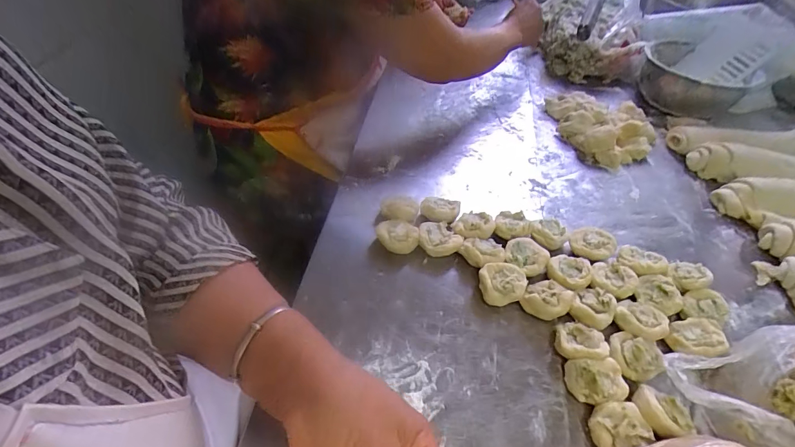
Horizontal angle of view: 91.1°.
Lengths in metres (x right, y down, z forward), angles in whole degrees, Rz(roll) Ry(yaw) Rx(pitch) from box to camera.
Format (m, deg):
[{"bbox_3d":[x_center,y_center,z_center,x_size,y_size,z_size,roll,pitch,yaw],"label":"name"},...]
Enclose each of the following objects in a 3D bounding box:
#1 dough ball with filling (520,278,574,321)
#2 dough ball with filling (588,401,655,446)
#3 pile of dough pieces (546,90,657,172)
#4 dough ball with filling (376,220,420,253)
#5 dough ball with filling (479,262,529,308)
[{"bbox_3d":[0.166,0.085,0.435,0.045,0.033,0.044,3,49,-3],"label":"dough ball with filling"},{"bbox_3d":[0.201,0.187,0.356,0.051,0.026,0.039,-8,50,-12],"label":"dough ball with filling"},{"bbox_3d":[0.345,-0.166,0.655,0.139,0.043,0.162,-8,50,-13],"label":"pile of dough pieces"},{"bbox_3d":[-0.001,0.018,0.475,0.050,0.036,0.034,8,49,1],"label":"dough ball with filling"},{"bbox_3d":[0.117,0.069,0.441,0.051,0.035,0.043,18,50,10],"label":"dough ball with filling"}]

